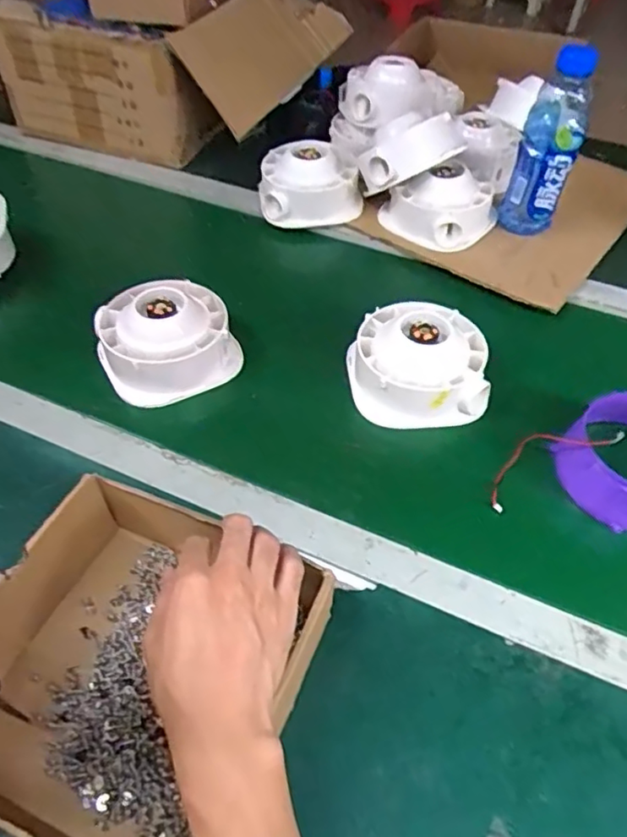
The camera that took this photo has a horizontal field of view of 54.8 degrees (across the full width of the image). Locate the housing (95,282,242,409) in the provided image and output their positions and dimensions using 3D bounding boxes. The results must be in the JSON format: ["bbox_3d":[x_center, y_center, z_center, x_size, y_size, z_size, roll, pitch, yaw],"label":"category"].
[{"bbox_3d":[-0.151,-0.084,0.621,0.131,0.062,0.120,-1,51,1],"label":"housing"}]

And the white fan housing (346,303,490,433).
[{"bbox_3d":[0.101,-0.059,0.599,0.128,0.061,0.122,-3,49,-4],"label":"white fan housing"}]

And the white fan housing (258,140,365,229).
[{"bbox_3d":[-0.006,-0.307,0.779,0.130,0.067,0.105,-1,49,-2],"label":"white fan housing"}]

